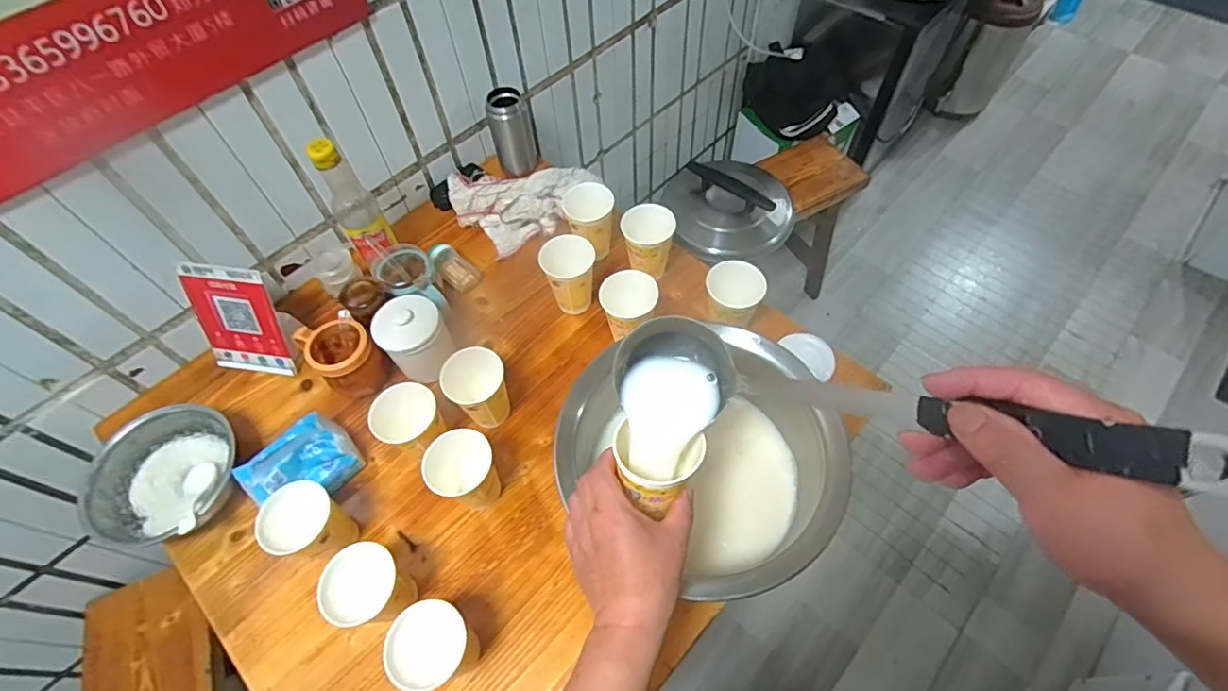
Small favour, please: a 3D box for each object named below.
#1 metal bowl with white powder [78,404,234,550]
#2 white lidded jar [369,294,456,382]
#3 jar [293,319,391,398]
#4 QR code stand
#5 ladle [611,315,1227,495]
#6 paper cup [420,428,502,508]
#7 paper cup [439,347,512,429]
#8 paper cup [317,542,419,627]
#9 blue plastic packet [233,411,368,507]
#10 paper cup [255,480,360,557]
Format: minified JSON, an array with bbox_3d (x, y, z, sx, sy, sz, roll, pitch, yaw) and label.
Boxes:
[{"bbox_3d":[-0.572,0.167,0.728,0.172,0.069,0.164,-1,58,1],"label":"metal bowl with white powder"},{"bbox_3d":[-0.276,-0.012,0.774,0.086,0.107,0.082,-1,58,1],"label":"white lidded jar"},{"bbox_3d":[-0.370,0.018,0.788,0.080,0.083,0.097,-39,65,-20],"label":"jar"},{"bbox_3d":[-0.526,-0.034,0.796,0.133,0.146,0.078,8,59,6],"label":"QR code stand"},{"bbox_3d":[0.124,0.036,0.351,0.356,0.097,0.088,0,45,53],"label":"ladle"},{"bbox_3d":[-0.177,0.155,0.682,0.068,0.112,0.074,-1,58,1],"label":"paper cup"},{"bbox_3d":[-0.174,0.060,0.741,0.075,0.104,0.070,-1,58,1],"label":"paper cup"},{"bbox_3d":[-0.257,0.267,0.617,0.077,0.110,0.075,-1,58,1],"label":"paper cup"},{"bbox_3d":[-0.394,0.150,0.718,0.085,0.064,0.121,36,66,21],"label":"blue plastic packet"},{"bbox_3d":[-0.347,0.209,0.655,0.067,0.107,0.073,-1,58,1],"label":"paper cup"}]

